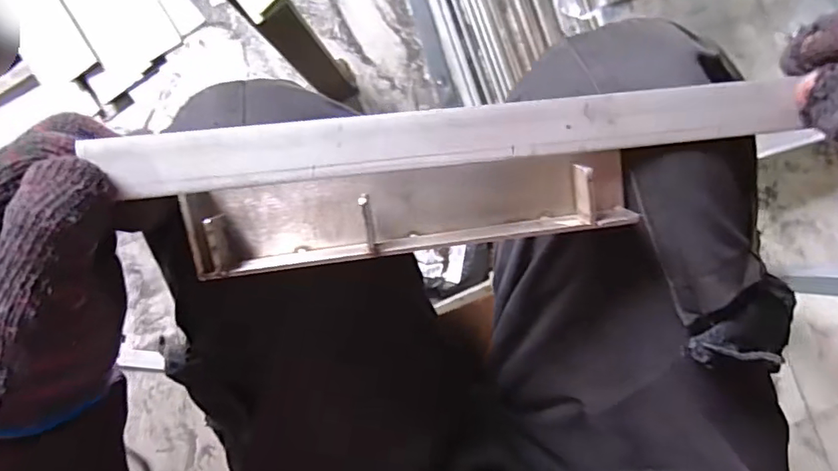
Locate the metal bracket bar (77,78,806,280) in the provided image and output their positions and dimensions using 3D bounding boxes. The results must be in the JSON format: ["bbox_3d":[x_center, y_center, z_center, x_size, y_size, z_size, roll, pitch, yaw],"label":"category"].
[{"bbox_3d":[0.028,-0.028,0.245,0.294,0.050,0.064,-9,94,-1],"label":"metal bracket bar"}]

